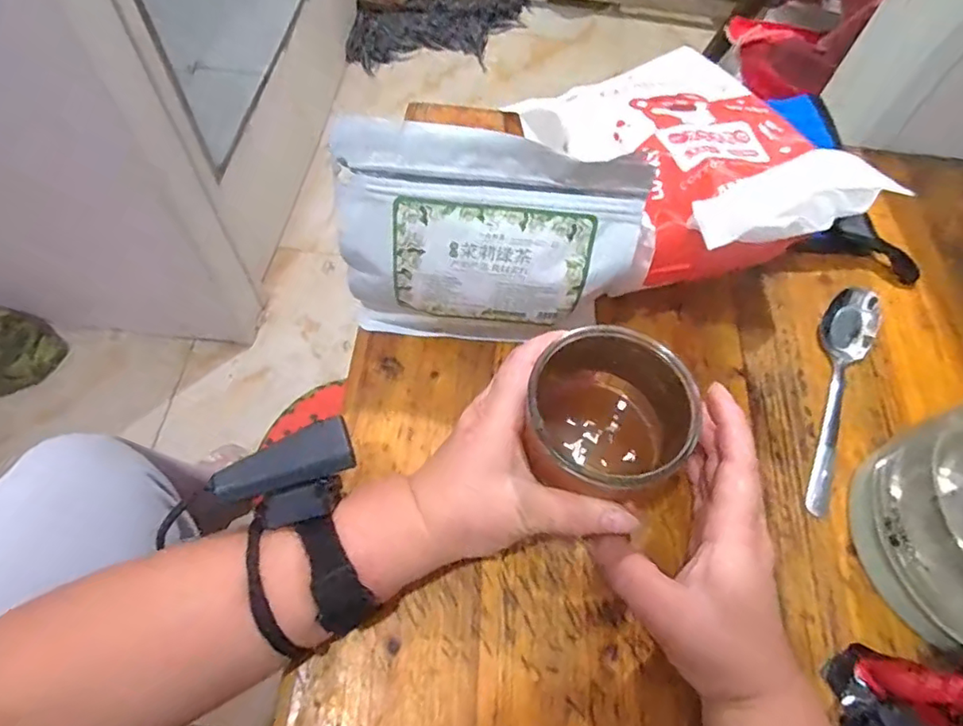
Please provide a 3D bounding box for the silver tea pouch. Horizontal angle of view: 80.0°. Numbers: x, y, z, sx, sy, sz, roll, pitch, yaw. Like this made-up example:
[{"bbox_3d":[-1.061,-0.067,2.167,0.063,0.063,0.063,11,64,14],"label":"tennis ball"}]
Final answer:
[{"bbox_3d":[0.009,-0.068,0.365,0.182,0.146,0.049,8,61,0],"label":"silver tea pouch"}]

